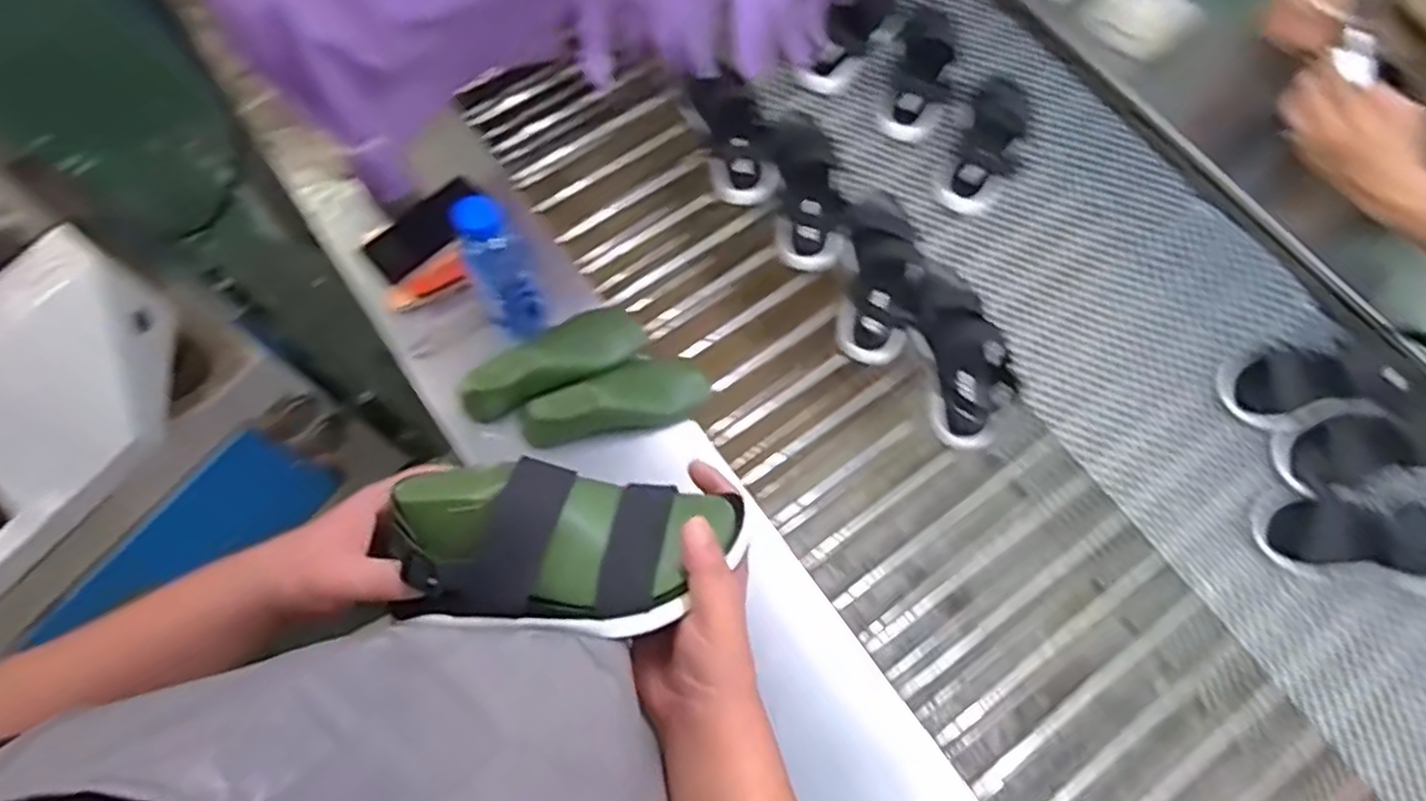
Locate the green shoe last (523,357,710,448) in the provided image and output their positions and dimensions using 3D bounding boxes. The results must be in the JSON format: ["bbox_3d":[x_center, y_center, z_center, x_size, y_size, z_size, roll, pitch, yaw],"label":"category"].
[{"bbox_3d":[-0.105,0.004,0.835,0.197,0.073,0.082,-16,69,-32],"label":"green shoe last"}]

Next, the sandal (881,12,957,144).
[{"bbox_3d":[0.293,-0.467,1.023,0.091,0.056,0.214,18,71,6],"label":"sandal"}]

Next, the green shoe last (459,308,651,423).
[{"bbox_3d":[-0.183,-0.041,0.852,0.209,0.071,0.085,-30,72,-26],"label":"green shoe last"}]

